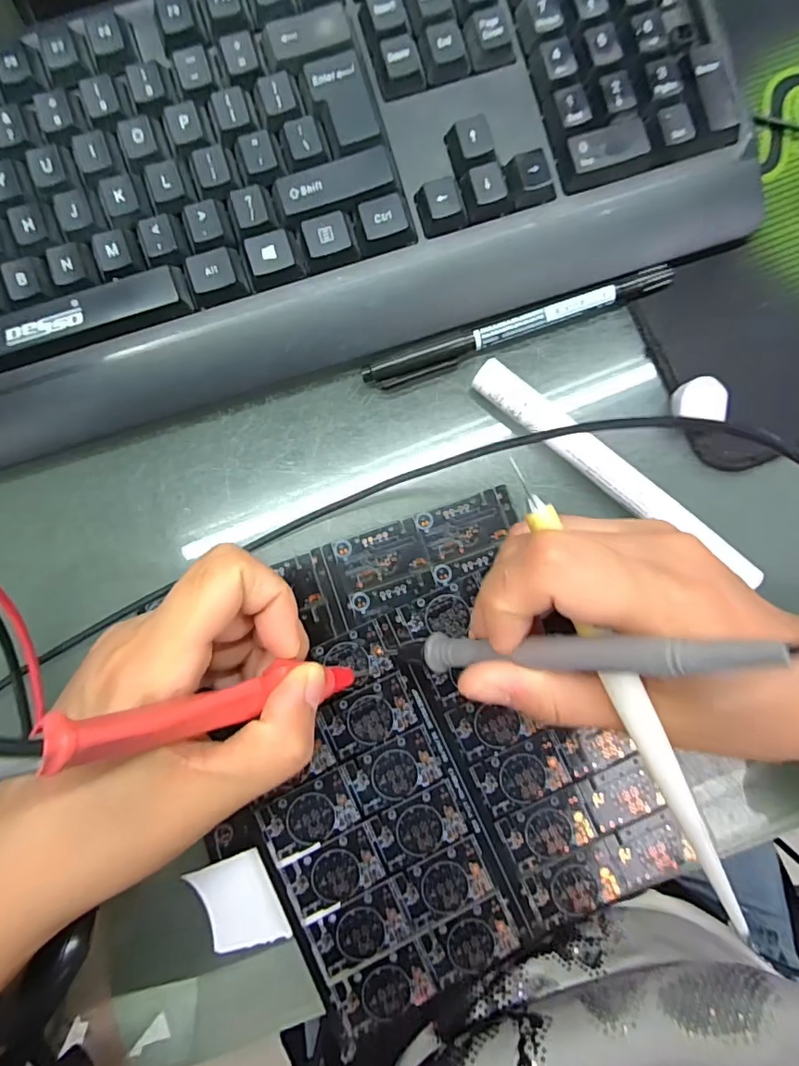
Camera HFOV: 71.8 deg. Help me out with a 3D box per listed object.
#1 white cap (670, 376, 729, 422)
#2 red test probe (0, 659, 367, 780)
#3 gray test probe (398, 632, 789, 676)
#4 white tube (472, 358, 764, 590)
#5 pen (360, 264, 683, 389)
[{"bbox_3d":[0.128,-0.057,0.239,0.022,0.010,0.019,5,85,1],"label":"white cap"},{"bbox_3d":[-0.054,0.051,0.167,0.008,0.139,0.013,-5,84,33],"label":"red test probe"},{"bbox_3d":[0.042,0.037,0.169,0.007,0.125,0.011,-3,83,-43],"label":"gray test probe"},{"bbox_3d":[0.091,-0.025,0.237,0.141,0.014,0.016,40,87,4],"label":"white tube"},{"bbox_3d":[0.052,-0.090,0.245,0.139,0.012,0.010,-19,85,-1],"label":"pen"}]

